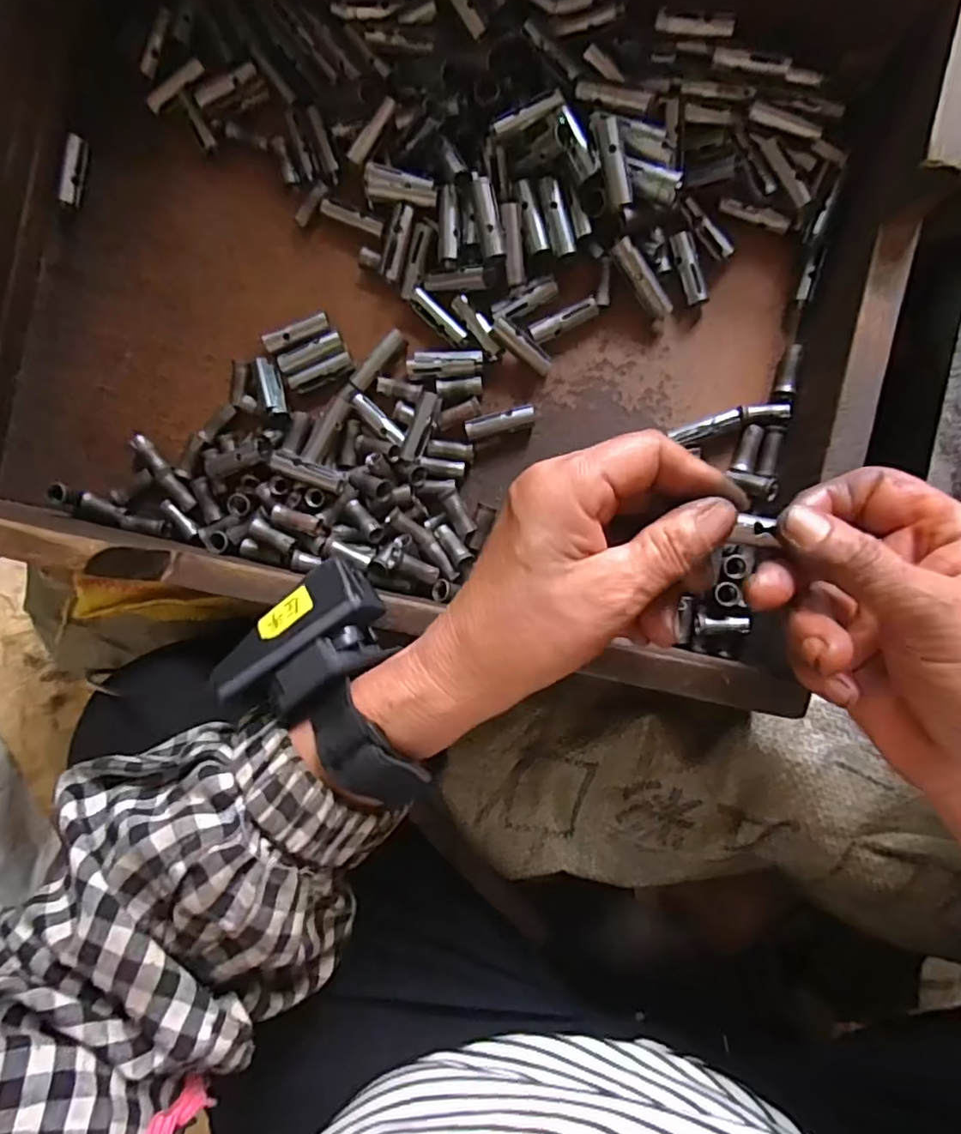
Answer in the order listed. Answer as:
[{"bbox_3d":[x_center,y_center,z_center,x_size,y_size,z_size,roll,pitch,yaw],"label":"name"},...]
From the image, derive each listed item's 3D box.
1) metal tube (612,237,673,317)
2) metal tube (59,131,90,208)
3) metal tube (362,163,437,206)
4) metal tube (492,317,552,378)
[{"bbox_3d":[0.082,-0.146,0.313,0.011,0.006,0.043,-38,102,6],"label":"metal tube"},{"bbox_3d":[-0.226,-0.220,0.346,0.011,0.011,0.038,12,91,8],"label":"metal tube"},{"bbox_3d":[-0.041,-0.195,0.316,0.039,0.008,0.016,11,91,8],"label":"metal tube"},{"bbox_3d":[0.023,-0.115,0.323,0.038,0.009,0.010,38,95,-17],"label":"metal tube"}]

